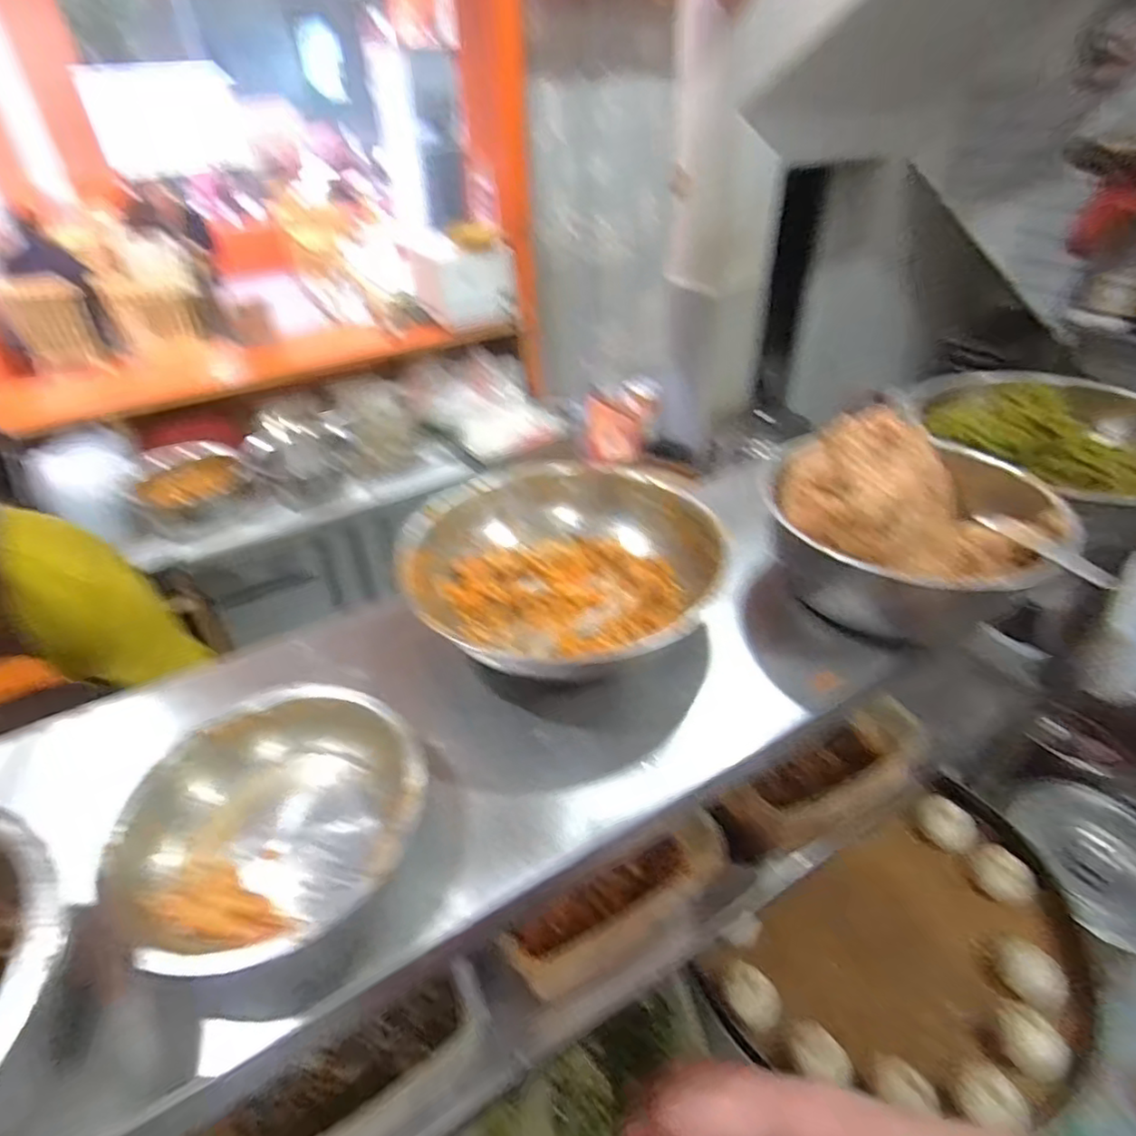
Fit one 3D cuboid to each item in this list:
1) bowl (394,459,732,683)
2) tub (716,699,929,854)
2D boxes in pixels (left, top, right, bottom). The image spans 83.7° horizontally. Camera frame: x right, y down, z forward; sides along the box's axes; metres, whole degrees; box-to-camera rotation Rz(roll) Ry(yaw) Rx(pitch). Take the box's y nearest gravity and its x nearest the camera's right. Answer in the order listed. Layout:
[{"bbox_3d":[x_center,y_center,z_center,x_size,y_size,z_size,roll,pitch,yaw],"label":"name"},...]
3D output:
[{"bbox_3d":[-0.004,-0.009,0.542,0.255,0.075,0.216,-21,42,-24],"label":"bowl"},{"bbox_3d":[0.261,0.208,0.642,0.210,0.079,0.087,-26,42,-9],"label":"tub"}]

